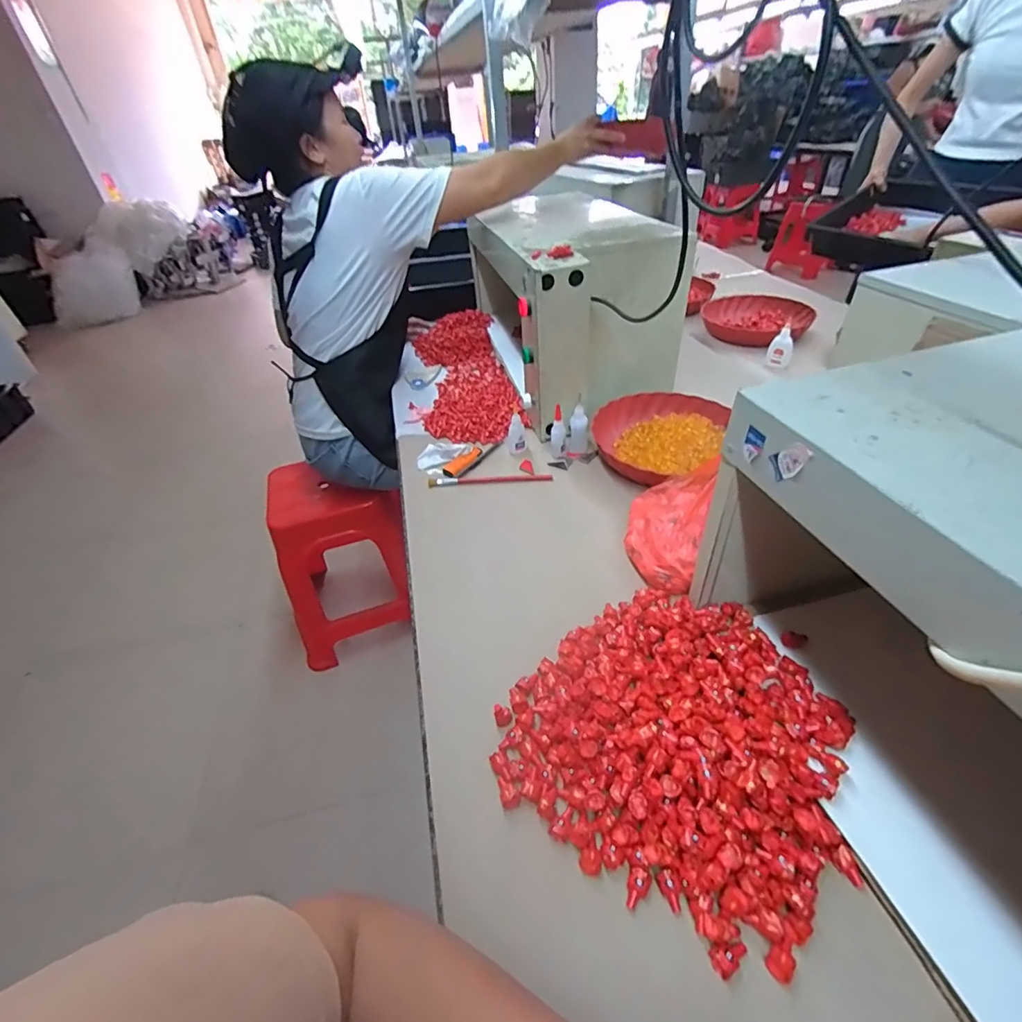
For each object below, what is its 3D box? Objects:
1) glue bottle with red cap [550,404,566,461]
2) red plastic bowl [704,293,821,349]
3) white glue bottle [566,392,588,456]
[{"bbox_3d":[0.077,-0.133,0.796,0.025,0.086,0.026,2,39,9],"label":"glue bottle with red cap"},{"bbox_3d":[0.610,-0.483,1.202,0.258,0.055,0.220,23,47,31],"label":"red plastic bowl"},{"bbox_3d":[0.110,-0.140,0.800,0.033,0.089,0.025,2,39,9],"label":"white glue bottle"}]

